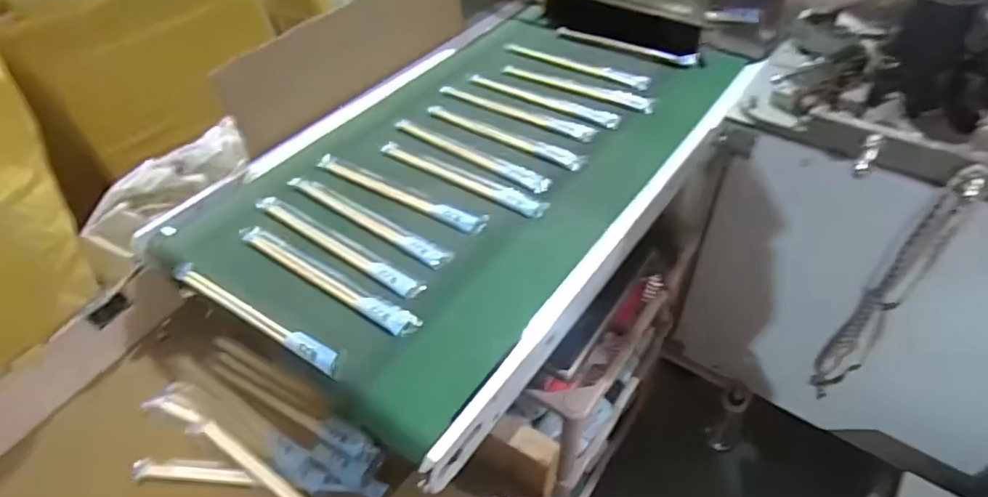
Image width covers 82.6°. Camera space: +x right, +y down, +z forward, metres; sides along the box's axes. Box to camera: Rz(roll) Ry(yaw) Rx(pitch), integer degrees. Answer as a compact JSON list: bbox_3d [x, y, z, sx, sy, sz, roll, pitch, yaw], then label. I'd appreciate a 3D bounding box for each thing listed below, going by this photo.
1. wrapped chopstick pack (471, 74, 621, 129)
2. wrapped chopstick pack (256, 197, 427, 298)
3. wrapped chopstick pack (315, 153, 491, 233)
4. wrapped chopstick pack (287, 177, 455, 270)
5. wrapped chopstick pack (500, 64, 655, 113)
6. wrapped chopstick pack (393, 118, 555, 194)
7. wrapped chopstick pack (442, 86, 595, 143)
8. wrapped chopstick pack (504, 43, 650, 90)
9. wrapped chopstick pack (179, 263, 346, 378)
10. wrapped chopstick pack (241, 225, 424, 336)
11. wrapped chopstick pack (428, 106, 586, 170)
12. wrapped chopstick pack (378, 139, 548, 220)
[{"bbox_3d":[0.064,-0.197,0.741,0.216,0.011,0.032,23,52,24],"label":"wrapped chopstick pack"},{"bbox_3d":[-0.159,-0.006,0.562,0.227,0.005,0.021,26,53,26],"label":"wrapped chopstick pack"},{"bbox_3d":[-0.108,-0.065,0.617,0.225,0.004,0.028,23,52,24],"label":"wrapped chopstick pack"},{"bbox_3d":[-0.134,-0.033,0.592,0.220,0.008,0.025,28,54,27],"label":"wrapped chopstick pack"},{"bbox_3d":[0.112,-0.218,0.758,0.215,0.009,0.035,23,51,24],"label":"wrapped chopstick pack"},{"bbox_3d":[-0.029,-0.113,0.659,0.221,0.004,0.028,28,54,27],"label":"wrapped chopstick pack"},{"bbox_3d":[0.028,-0.175,0.719,0.221,0.010,0.030,24,52,25],"label":"wrapped chopstick pack"},{"bbox_3d":[0.114,-0.259,0.793,0.222,0.006,0.027,25,52,25],"label":"wrapped chopstick pack"},{"bbox_3d":[-0.222,0.061,0.514,0.223,0.010,0.021,23,51,24],"label":"wrapped chopstick pack"},{"bbox_3d":[-0.165,0.027,0.535,0.223,0.015,0.025,24,52,24],"label":"wrapped chopstick pack"},{"bbox_3d":[0.008,-0.138,0.677,0.214,0.006,0.027,23,52,24],"label":"wrapped chopstick pack"},{"bbox_3d":[-0.040,-0.078,0.632,0.215,0.012,0.026,23,52,24],"label":"wrapped chopstick pack"}]

